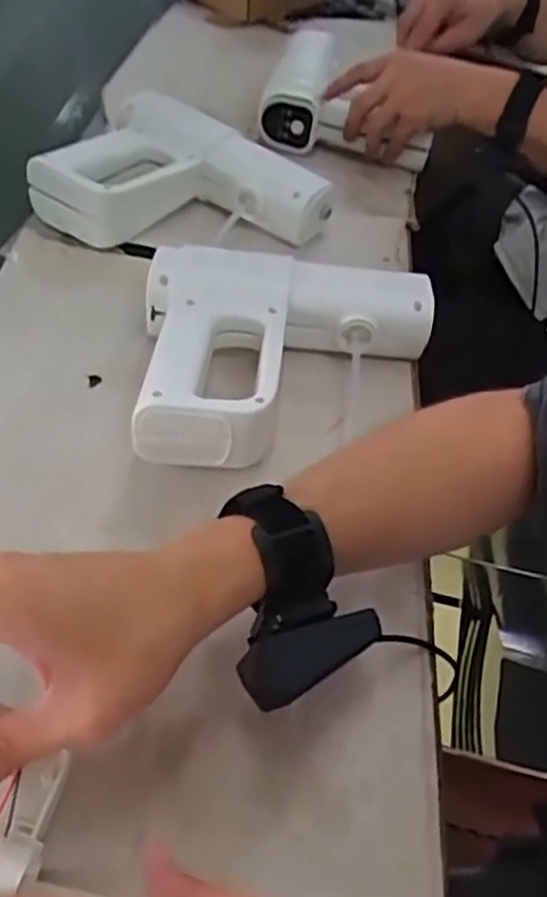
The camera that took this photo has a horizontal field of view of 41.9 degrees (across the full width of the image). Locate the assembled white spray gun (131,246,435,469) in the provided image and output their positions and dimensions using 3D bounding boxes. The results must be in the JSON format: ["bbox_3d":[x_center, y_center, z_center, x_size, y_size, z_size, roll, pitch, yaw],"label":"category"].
[{"bbox_3d":[0.013,-0.063,0.497,0.202,0.062,0.157,3,48,-4],"label":"assembled white spray gun"}]

